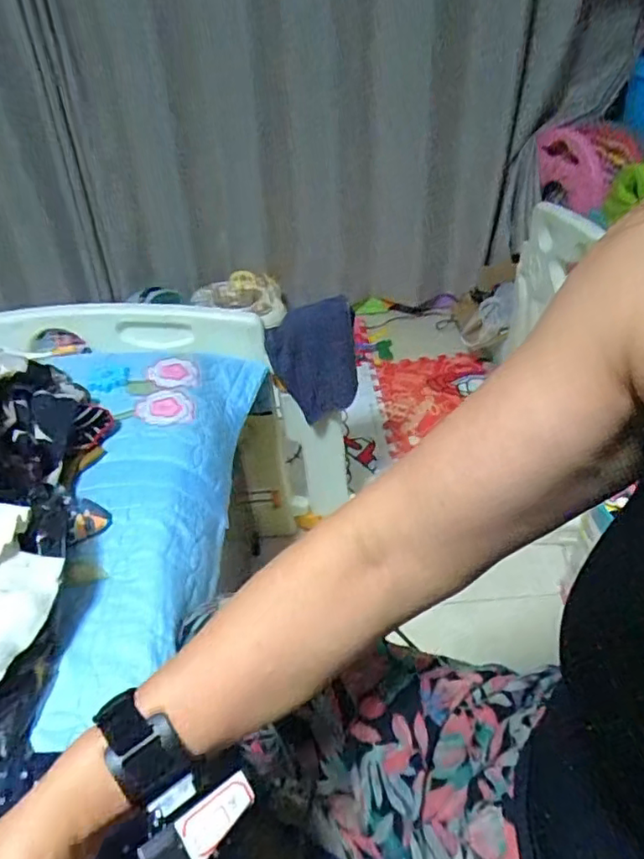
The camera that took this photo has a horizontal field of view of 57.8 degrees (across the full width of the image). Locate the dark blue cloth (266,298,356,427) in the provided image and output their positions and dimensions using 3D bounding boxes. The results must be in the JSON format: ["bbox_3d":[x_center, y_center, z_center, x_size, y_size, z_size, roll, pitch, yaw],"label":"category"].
[{"bbox_3d":[-0.011,-0.131,1.078,0.170,0.200,0.070,-24,21,-15],"label":"dark blue cloth"}]

